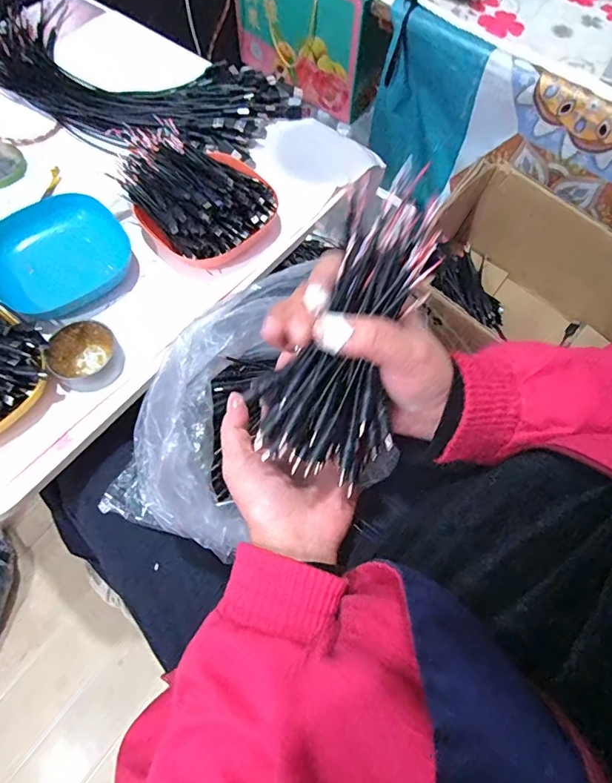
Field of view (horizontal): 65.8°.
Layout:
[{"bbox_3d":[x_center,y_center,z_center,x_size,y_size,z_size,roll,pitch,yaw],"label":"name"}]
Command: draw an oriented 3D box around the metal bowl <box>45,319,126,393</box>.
[{"bbox_3d":[-0.207,-0.033,0.448,0.062,0.029,0.062,1,66,-2],"label":"metal bowl"}]

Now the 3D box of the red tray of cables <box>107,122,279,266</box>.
[{"bbox_3d":[-0.119,-0.220,0.508,0.135,0.076,0.192,-29,70,-14],"label":"red tray of cables"}]

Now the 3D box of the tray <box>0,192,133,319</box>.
[{"bbox_3d":[-0.263,-0.144,0.499,0.125,0.028,0.136,42,72,15],"label":"tray"}]

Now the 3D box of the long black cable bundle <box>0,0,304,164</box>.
[{"bbox_3d":[-0.254,-0.413,0.615,0.460,0.032,0.193,28,69,10],"label":"long black cable bundle"}]

